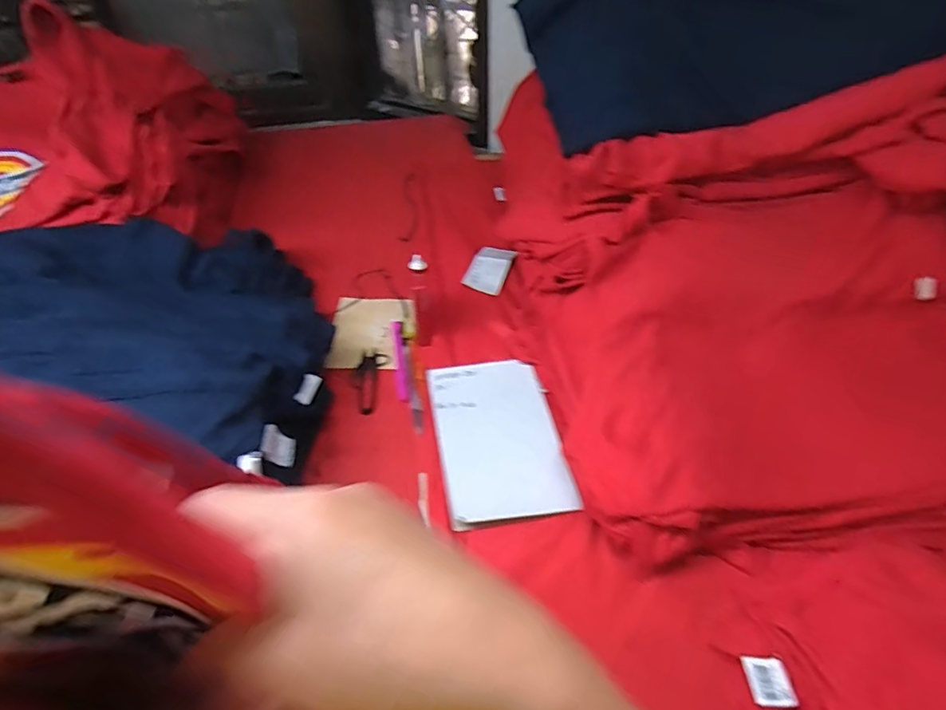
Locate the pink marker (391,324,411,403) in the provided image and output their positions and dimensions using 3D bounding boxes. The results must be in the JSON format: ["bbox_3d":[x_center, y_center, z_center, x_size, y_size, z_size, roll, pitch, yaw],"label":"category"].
[{"bbox_3d":[-0.090,0.006,0.645,0.014,0.008,0.123,-8,44,-6],"label":"pink marker"}]

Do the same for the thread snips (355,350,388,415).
[{"bbox_3d":[-0.127,0.031,0.630,0.031,0.008,0.095,4,44,6],"label":"thread snips"}]

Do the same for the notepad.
[{"bbox_3d":[0.026,0.084,0.567,0.127,0.014,0.200,-8,44,-6],"label":"notepad"}]

